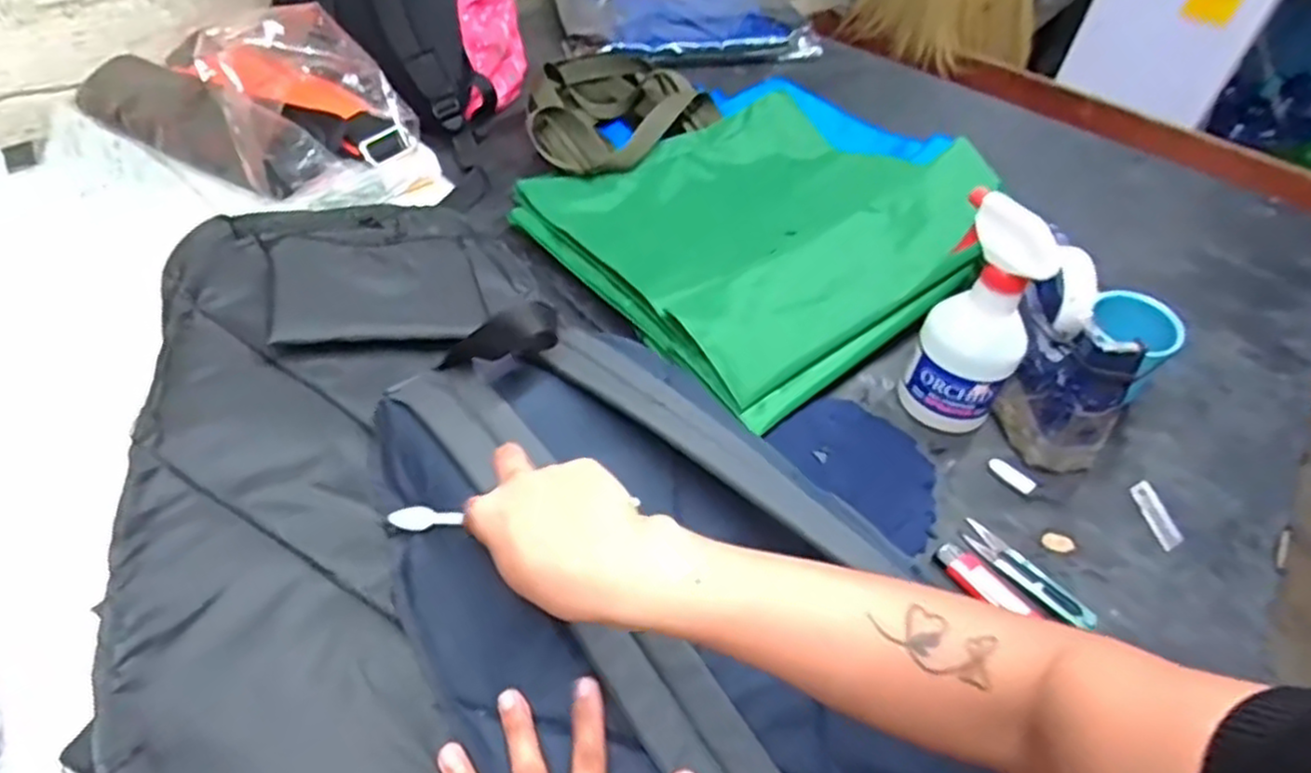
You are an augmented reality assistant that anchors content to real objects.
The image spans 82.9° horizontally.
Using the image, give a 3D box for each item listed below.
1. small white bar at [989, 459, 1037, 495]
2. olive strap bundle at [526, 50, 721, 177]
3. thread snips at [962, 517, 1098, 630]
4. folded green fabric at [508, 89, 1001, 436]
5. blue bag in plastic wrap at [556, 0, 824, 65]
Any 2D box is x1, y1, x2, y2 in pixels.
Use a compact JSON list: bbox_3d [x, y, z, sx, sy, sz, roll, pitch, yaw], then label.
[{"bbox_3d":[0.286,0.072,0.596,0.009,0.012,0.037,-30,56,-32],"label":"small white bar"},{"bbox_3d":[-0.048,-0.325,0.868,0.179,0.052,0.192,4,45,-4],"label":"olive strap bundle"},{"bbox_3d":[0.267,0.134,0.535,0.023,0.005,0.099,-26,54,-29],"label":"thread snips"},{"bbox_3d":[0.109,-0.175,0.745,0.384,0.089,0.382,-29,56,-31],"label":"folded green fabric"},{"bbox_3d":[0.032,-0.632,1.204,0.375,0.064,0.398,-4,46,-12],"label":"blue bag in plastic wrap"}]

